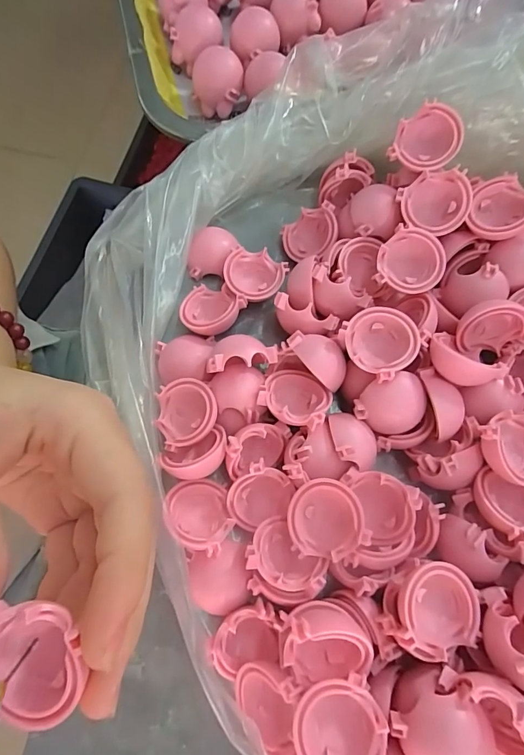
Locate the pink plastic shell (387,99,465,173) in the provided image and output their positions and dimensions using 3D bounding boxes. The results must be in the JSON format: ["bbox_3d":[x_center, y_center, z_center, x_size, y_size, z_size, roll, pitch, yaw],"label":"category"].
[{"bbox_3d":[0.076,-0.109,0.192,0.029,0.010,0.029,26,94,17],"label":"pink plastic shell"}]

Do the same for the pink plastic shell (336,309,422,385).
[{"bbox_3d":[0.051,-0.016,0.176,0.029,0.013,0.029,0,74,0],"label":"pink plastic shell"}]

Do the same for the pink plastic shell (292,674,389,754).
[{"bbox_3d":[0.025,0.114,0.133,0.029,0.008,0.029,0,74,0],"label":"pink plastic shell"}]

